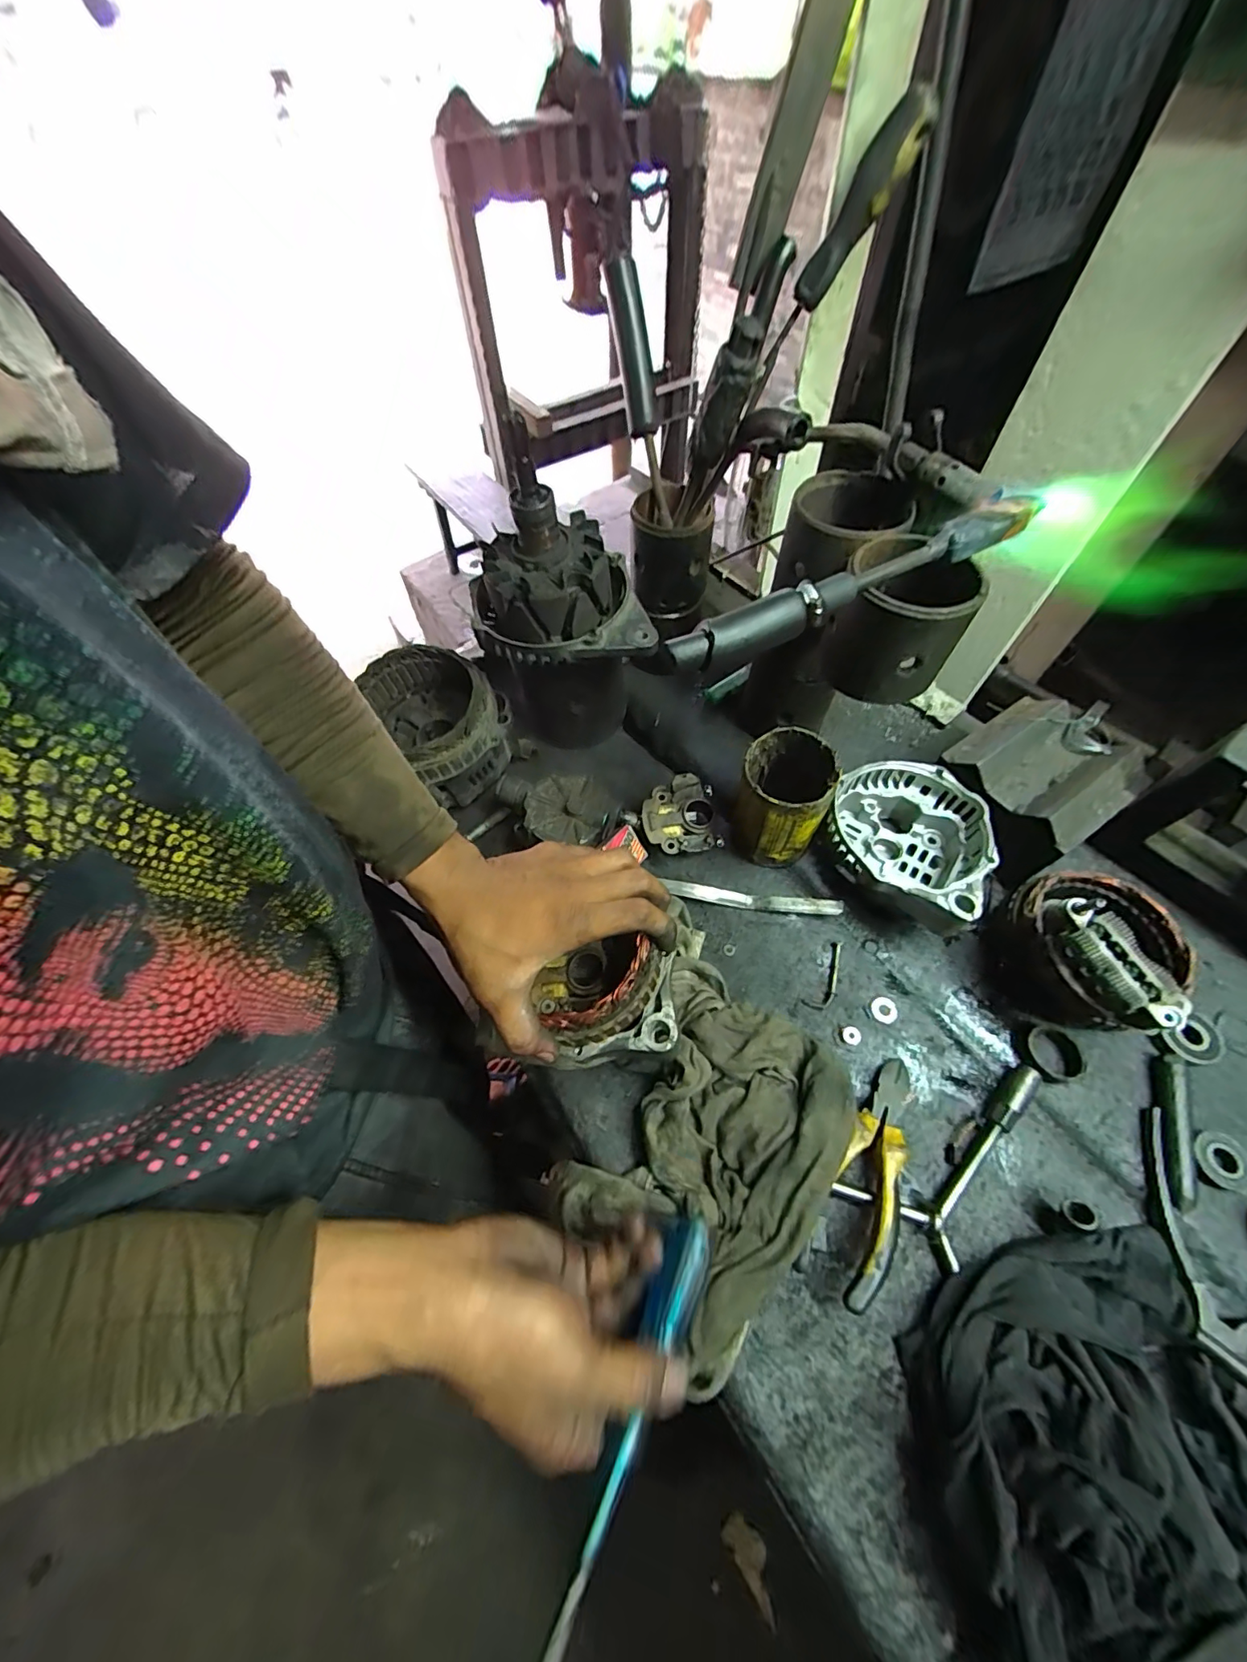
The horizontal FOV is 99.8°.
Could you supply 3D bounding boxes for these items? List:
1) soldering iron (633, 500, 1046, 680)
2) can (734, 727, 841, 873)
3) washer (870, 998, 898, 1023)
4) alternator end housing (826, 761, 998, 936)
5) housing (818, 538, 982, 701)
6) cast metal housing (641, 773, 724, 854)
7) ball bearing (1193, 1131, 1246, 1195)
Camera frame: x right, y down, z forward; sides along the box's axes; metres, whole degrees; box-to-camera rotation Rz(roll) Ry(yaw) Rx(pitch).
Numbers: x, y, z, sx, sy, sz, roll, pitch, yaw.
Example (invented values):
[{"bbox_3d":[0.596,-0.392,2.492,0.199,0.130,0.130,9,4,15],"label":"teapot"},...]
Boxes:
[{"bbox_3d":[0.139,-0.151,0.328,0.279,0.035,0.023,-23,61,-12],"label":"soldering iron"},{"bbox_3d":[0.136,-0.023,0.460,0.071,0.118,0.072,-1,58,1],"label":"can"},{"bbox_3d":[0.210,0.144,0.422,0.020,0.004,0.021,-1,58,1],"label":"washer"},{"bbox_3d":[0.239,0.012,0.455,0.122,0.081,0.134,30,64,19],"label":"alternator end housing"},{"bbox_3d":[0.193,-0.149,0.374,0.084,0.089,0.085,30,64,18],"label":"housing"},{"bbox_3d":[0.054,-0.011,0.506,0.071,0.040,0.070,-1,58,1],"label":"cast metal housing"},{"bbox_3d":[0.407,0.223,0.353,0.039,0.010,0.035,2,58,3],"label":"ball bearing"}]

